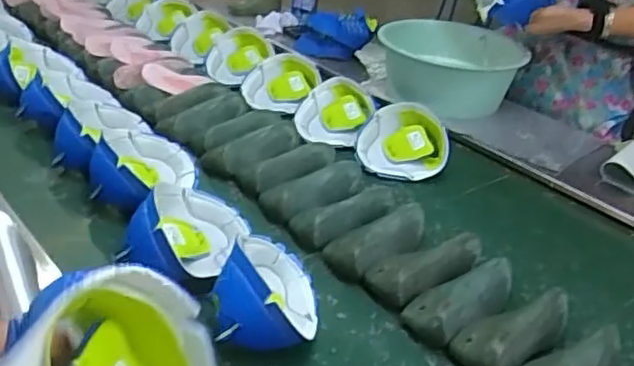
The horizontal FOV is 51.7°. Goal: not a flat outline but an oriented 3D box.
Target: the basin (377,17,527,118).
[{"bbox_3d":[0.291,-0.265,1.469,0.303,0.126,0.303,5,29,-3],"label":"basin"}]

